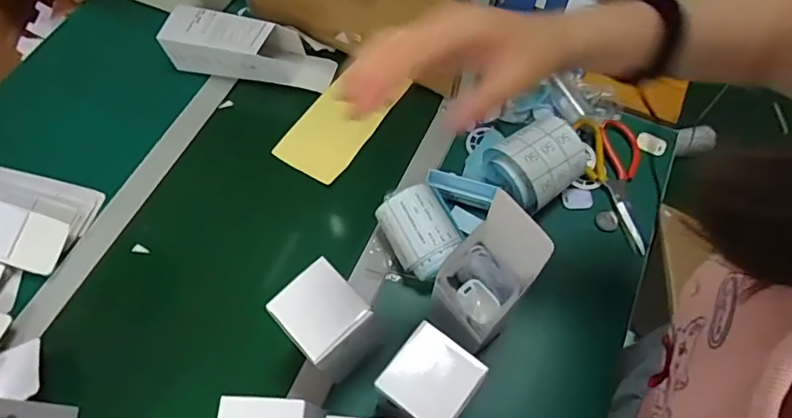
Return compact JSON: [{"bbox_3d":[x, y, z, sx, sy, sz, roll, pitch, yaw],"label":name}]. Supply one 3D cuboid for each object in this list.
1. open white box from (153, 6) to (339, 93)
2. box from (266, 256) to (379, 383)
[{"bbox_3d":[-0.221,-0.244,0.772,0.244,0.074,0.082,13,64,6],"label":"open white box"},{"bbox_3d":[-0.068,0.122,0.528,0.076,0.147,0.076,-41,71,-18],"label":"box"}]

